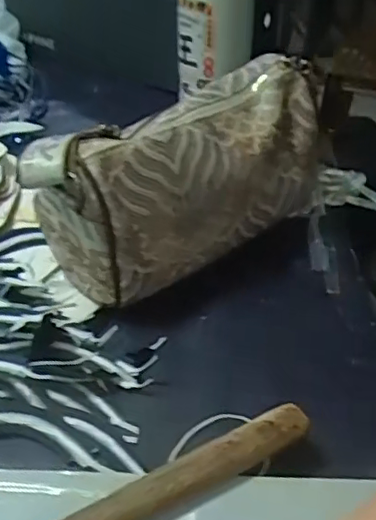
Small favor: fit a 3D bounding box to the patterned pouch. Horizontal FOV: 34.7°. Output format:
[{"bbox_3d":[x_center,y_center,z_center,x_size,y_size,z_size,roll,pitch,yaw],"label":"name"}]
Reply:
[{"bbox_3d":[0.001,-0.062,0.485,0.253,0.126,0.084,-24,47,-28],"label":"patterned pouch"}]

